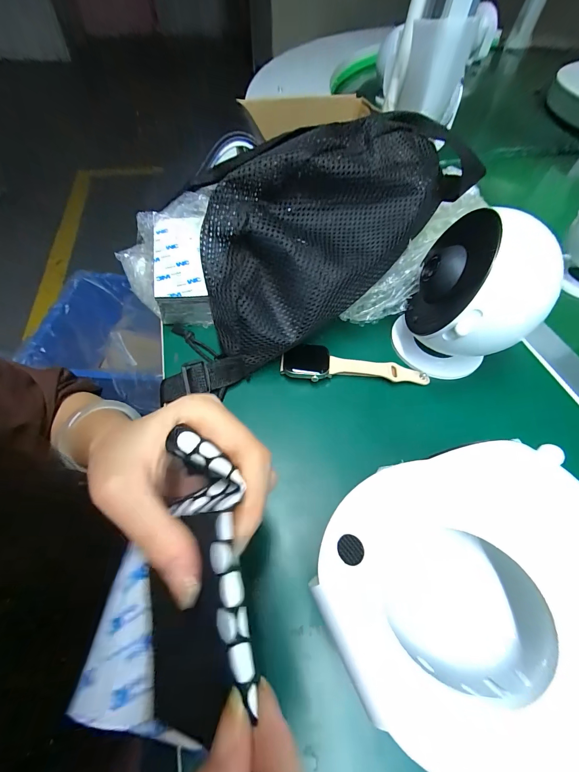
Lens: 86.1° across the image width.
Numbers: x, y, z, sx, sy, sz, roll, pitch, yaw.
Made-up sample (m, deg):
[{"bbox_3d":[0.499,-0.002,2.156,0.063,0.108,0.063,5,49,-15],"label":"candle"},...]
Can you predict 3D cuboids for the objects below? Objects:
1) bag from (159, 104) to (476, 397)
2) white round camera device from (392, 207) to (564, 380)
[{"bbox_3d":[0.026,-0.135,0.254,0.296,0.098,0.109,-44,66,-5],"label":"bag"},{"bbox_3d":[0.140,-0.060,0.248,0.085,0.128,0.083,1,56,-2],"label":"white round camera device"}]

